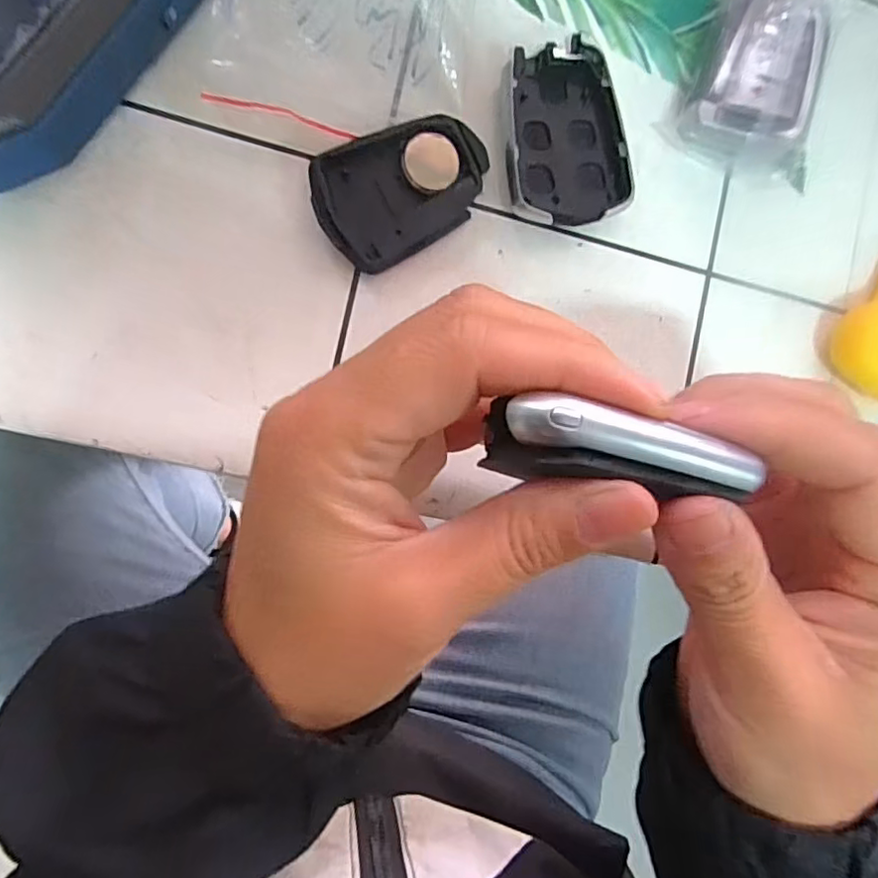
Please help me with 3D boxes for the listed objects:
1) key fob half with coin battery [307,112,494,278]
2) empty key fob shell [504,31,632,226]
[{"bbox_3d":[-0.011,-0.080,0.187,0.056,0.004,0.038,-31,95,-8],"label":"key fob half with coin battery"},{"bbox_3d":[0.040,-0.101,0.197,0.042,0.009,0.058,-12,92,-9],"label":"empty key fob shell"}]

